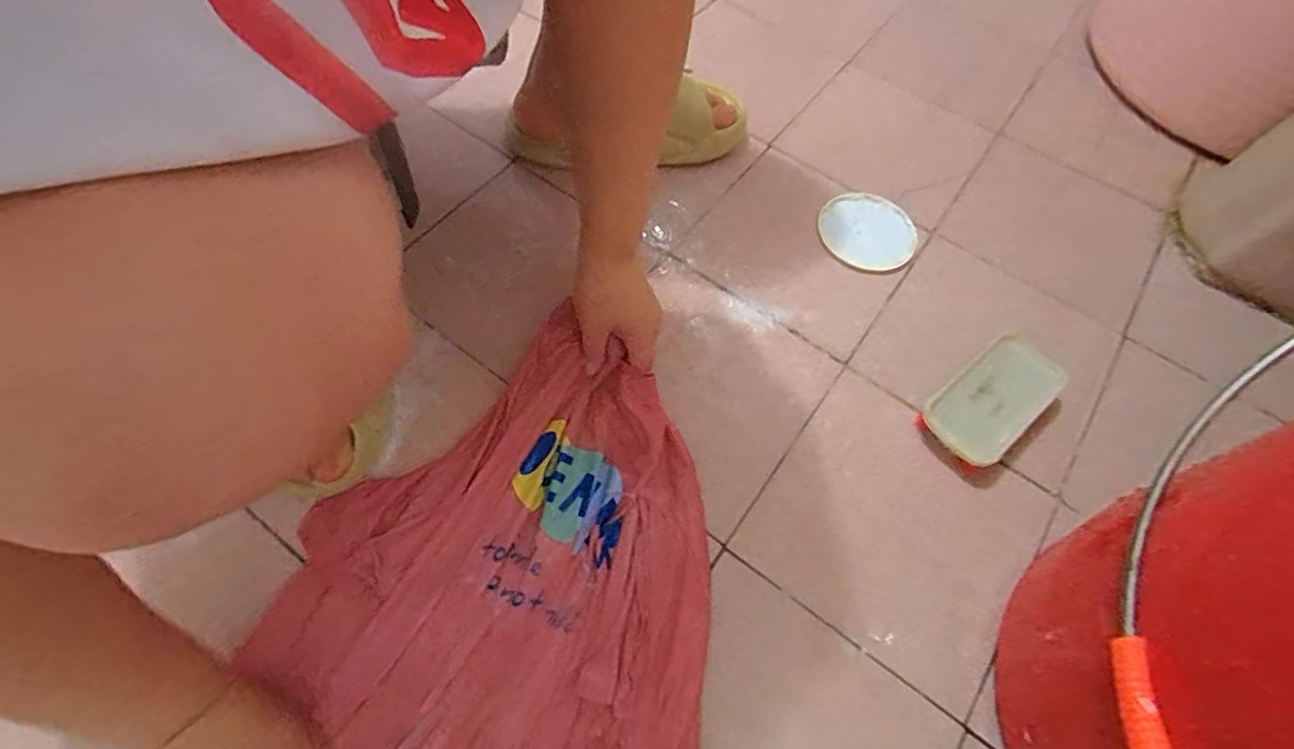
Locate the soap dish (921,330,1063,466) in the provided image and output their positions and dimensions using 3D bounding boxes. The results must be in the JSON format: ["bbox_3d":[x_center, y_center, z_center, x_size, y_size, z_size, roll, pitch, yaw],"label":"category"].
[{"bbox_3d":[0.299,0.023,0.515,0.132,0.036,0.067,-37,71,-19],"label":"soap dish"}]

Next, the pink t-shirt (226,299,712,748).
[{"bbox_3d":[-0.125,0.218,0.385,0.304,0.033,0.508,31,65,12],"label":"pink t-shirt"}]

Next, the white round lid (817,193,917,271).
[{"bbox_3d":[0.231,-0.152,0.614,0.101,0.008,0.090,21,64,7],"label":"white round lid"}]

